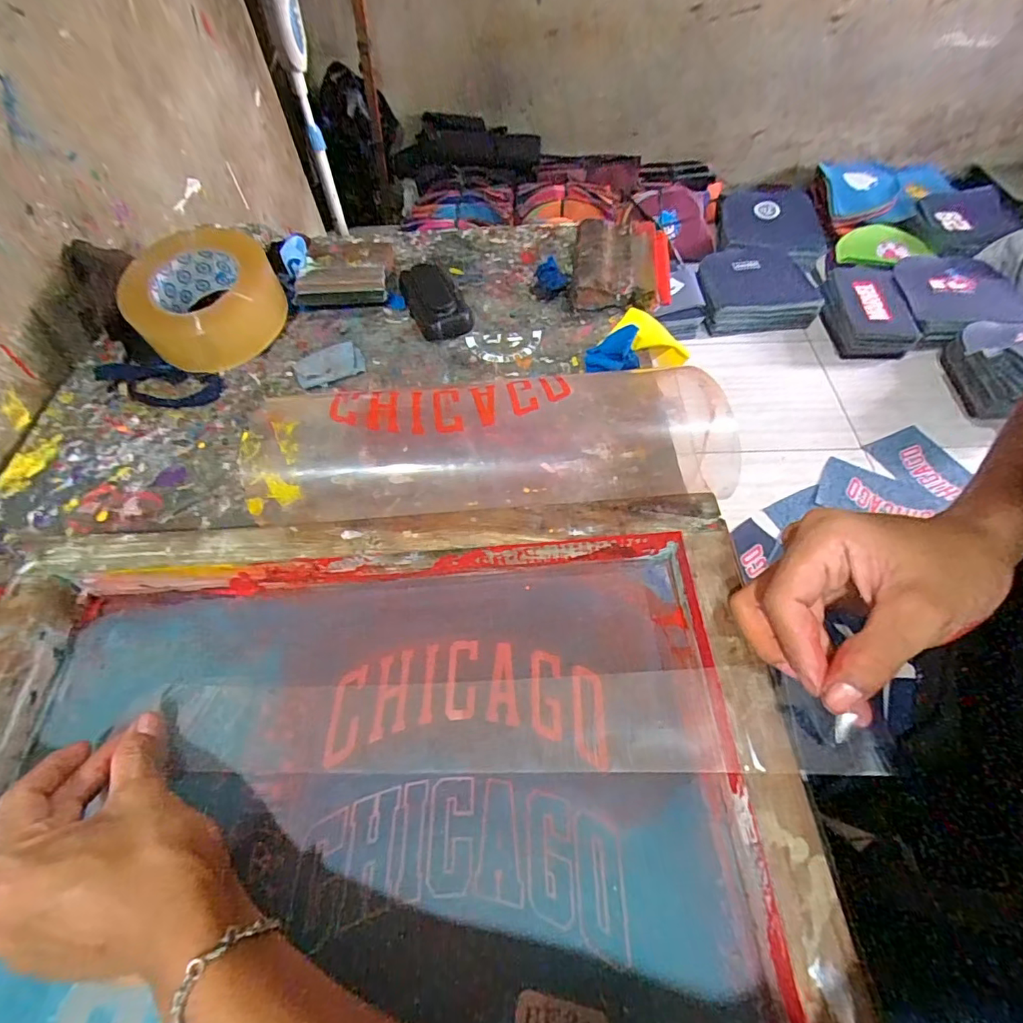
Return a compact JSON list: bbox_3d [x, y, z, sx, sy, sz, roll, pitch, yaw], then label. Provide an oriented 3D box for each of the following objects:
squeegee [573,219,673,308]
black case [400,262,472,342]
[{"bbox_3d":[0.114,-0.260,0.531,0.095,0.024,0.134,3,57,6],"label":"squeegee"},{"bbox_3d":[-0.078,-0.216,0.511,0.055,0.027,0.100,-19,57,-9],"label":"black case"}]

